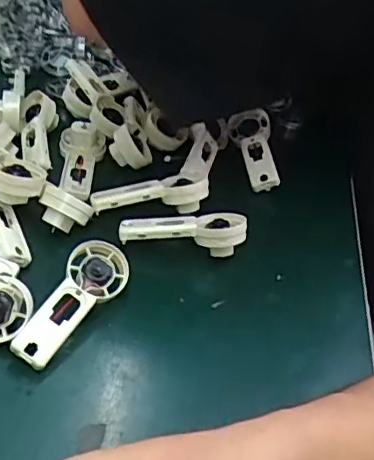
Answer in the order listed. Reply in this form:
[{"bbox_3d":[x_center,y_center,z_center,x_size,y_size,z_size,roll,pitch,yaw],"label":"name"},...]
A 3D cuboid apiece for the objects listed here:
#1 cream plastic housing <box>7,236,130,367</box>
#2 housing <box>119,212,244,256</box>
[{"bbox_3d":[-0.071,0.048,0.379,0.036,0.035,0.090,20,43,14],"label":"cream plastic housing"},{"bbox_3d":[-0.003,-0.001,0.446,0.091,0.027,0.036,5,41,-3],"label":"housing"}]

